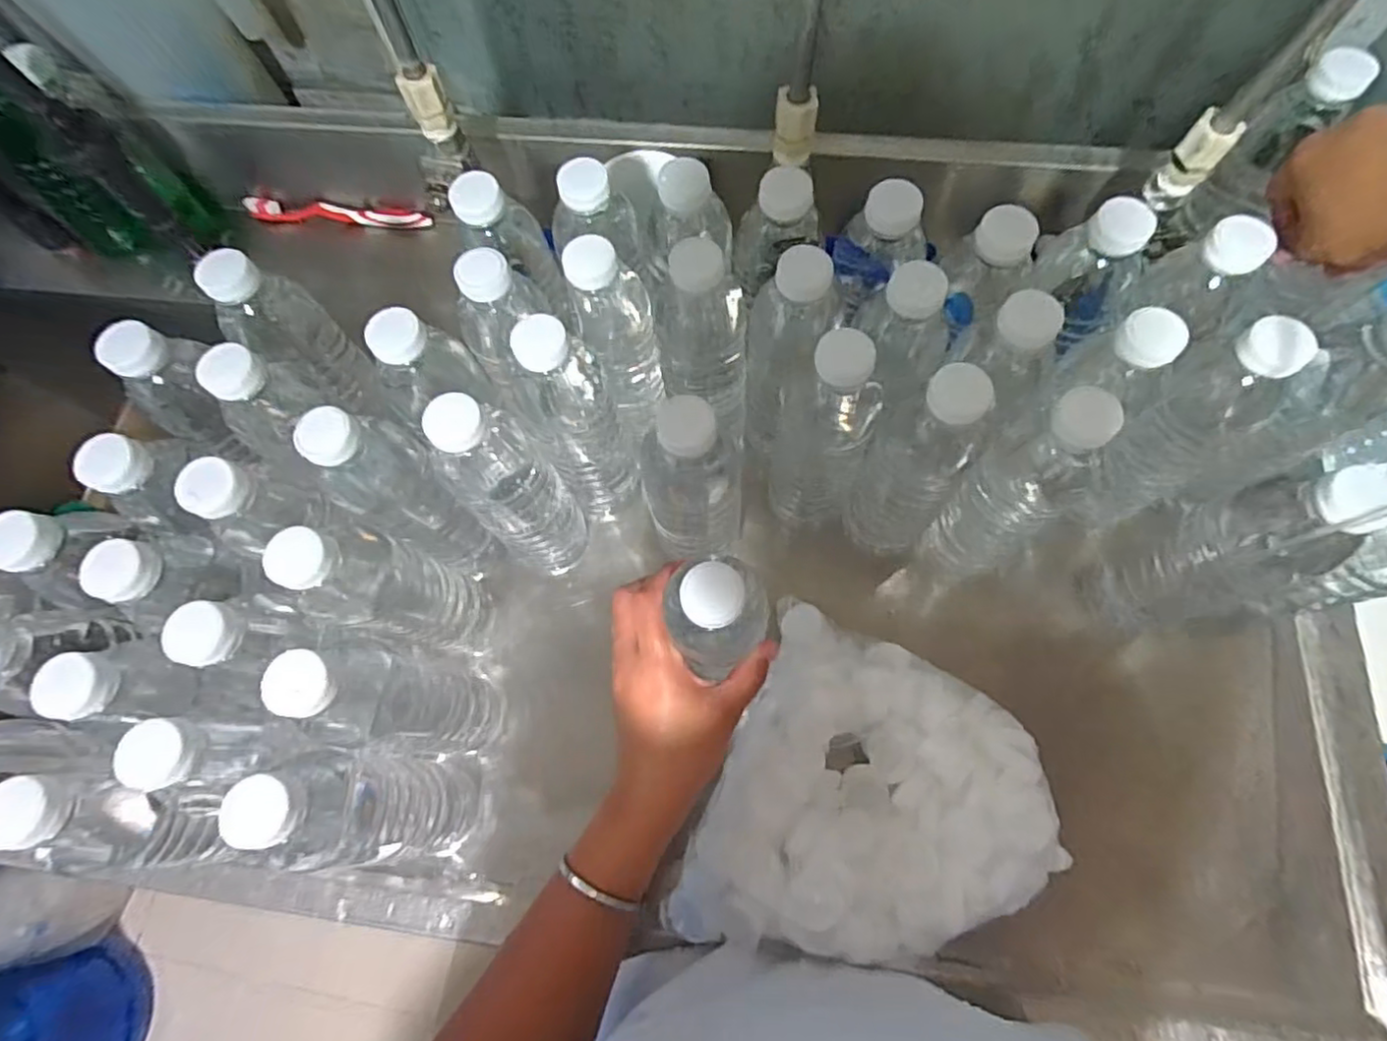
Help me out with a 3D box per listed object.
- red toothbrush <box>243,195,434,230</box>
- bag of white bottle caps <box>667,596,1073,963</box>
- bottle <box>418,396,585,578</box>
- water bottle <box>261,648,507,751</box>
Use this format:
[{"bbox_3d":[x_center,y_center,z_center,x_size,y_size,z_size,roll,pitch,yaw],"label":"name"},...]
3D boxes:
[{"bbox_3d":[-0.351,-0.306,0.660,0.193,0.022,0.020,8,71,5],"label":"red toothbrush"},{"bbox_3d":[0.112,0.188,0.428,0.187,0.074,0.214,22,73,10],"label":"bag of white bottle caps"},{"bbox_3d":[-0.121,-0.023,0.445,0.060,0.209,0.062,-39,73,-11],"label":"bottle"},{"bbox_3d":[-0.181,0.109,0.407,0.059,0.210,0.056,4,70,4],"label":"water bottle"}]

